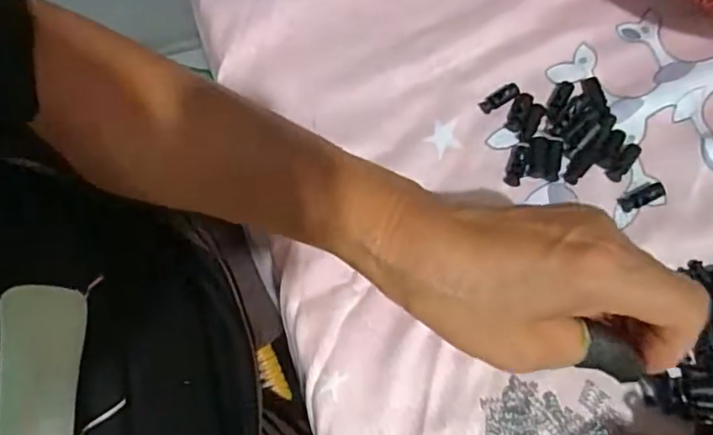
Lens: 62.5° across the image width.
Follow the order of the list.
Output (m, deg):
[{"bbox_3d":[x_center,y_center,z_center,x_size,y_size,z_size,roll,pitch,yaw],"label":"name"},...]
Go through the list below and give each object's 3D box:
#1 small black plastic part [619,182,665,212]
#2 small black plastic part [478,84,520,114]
[{"bbox_3d":[0.164,-0.011,0.338,0.028,0.004,0.009,-25,71,-6],"label":"small black plastic part"},{"bbox_3d":[0.088,-0.073,0.361,0.026,0.004,0.010,-29,72,-8],"label":"small black plastic part"}]

